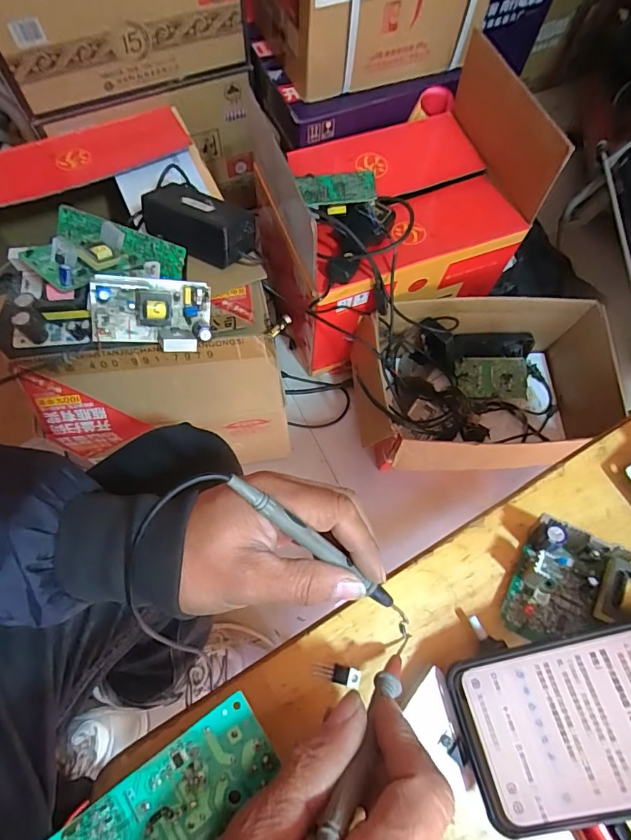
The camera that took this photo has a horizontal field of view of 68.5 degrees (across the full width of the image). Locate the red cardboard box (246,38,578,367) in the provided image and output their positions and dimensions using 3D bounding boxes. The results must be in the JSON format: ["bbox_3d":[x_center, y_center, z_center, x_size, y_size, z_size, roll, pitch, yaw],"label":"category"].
[{"bbox_3d":[0.128,-0.341,0.828,0.390,0.389,0.324,-14,71,-7],"label":"red cardboard box"}]

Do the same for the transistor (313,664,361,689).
[{"bbox_3d":[0.013,0.151,0.274,0.028,0.004,0.010,12,70,2],"label":"transistor"}]

